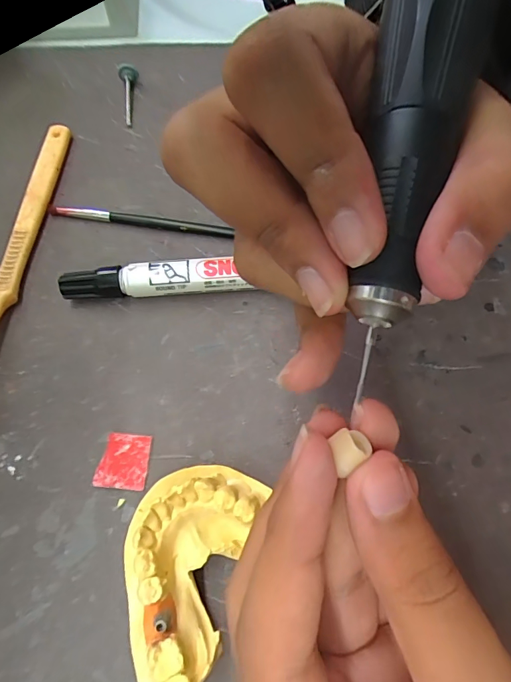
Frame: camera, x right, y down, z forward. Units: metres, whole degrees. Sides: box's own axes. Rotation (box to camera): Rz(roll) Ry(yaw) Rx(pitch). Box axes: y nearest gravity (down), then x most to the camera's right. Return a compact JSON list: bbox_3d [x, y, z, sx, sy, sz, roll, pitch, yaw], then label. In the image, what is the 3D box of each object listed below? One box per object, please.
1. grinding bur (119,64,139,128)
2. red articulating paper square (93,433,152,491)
[{"bbox_3d":[-0.071,-0.140,0.235,0.011,0.012,0.037,-11,67,-5],"label":"grinding bur"},{"bbox_3d":[-0.052,0.046,0.160,0.019,0.004,0.021,4,66,1],"label":"red articulating paper square"}]

